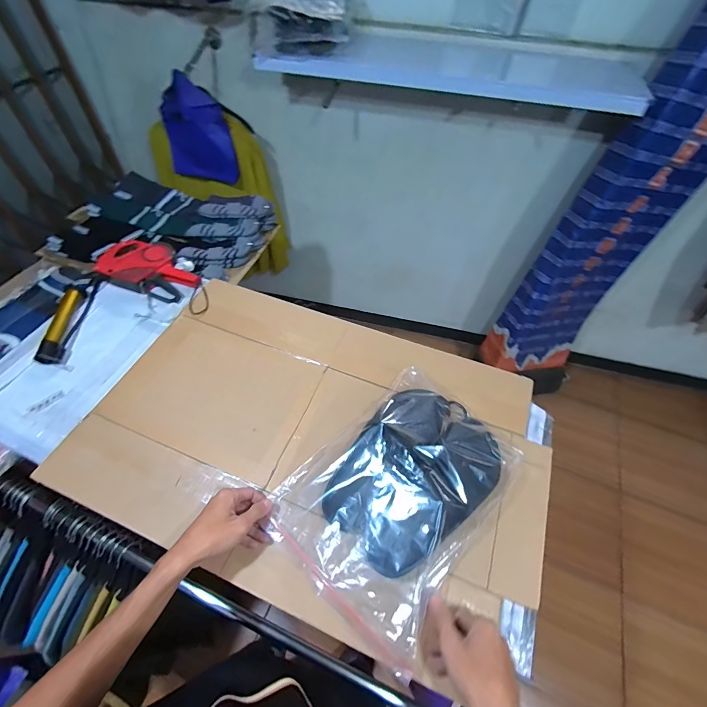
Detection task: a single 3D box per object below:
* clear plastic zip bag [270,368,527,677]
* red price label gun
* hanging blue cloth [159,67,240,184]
[{"bbox_3d":[0.074,0.196,0.548,0.267,0.088,0.358,36,61,20],"label":"clear plastic zip bag"},{"bbox_3d":[-0.472,-0.197,0.826,0.227,0.047,0.138,23,57,13],"label":"red price label gun"},{"bbox_3d":[-0.573,-0.801,1.308,0.228,0.348,0.085,-13,57,-12],"label":"hanging blue cloth"}]

